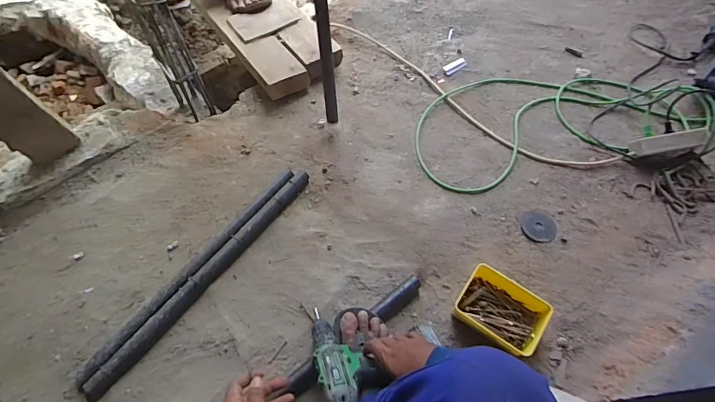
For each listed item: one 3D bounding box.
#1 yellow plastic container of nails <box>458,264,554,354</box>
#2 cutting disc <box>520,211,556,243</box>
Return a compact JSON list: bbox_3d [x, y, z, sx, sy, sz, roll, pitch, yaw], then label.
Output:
[{"bbox_3d":[0.277,0.214,0.812,0.157,0.060,0.117,31,65,18],"label":"yellow plastic container of nails"},{"bbox_3d":[0.405,0.057,0.938,0.076,0.004,0.072,0,67,0],"label":"cutting disc"}]

